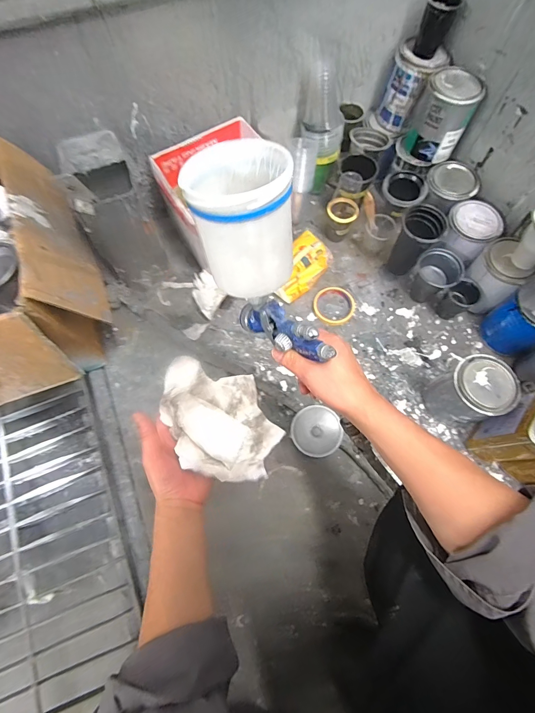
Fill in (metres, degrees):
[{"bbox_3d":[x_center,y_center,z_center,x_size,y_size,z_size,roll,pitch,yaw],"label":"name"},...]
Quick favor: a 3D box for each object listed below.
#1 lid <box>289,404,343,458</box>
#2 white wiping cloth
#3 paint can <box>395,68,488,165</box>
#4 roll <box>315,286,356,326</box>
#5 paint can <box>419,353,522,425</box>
[{"bbox_3d":[0.093,0.144,0.659,0.088,0.026,0.088,0,70,-1],"label":"lid"},{"bbox_3d":[-0.070,0.087,0.443,0.166,0.059,0.137,15,70,5],"label":"white wiping cloth"},{"bbox_3d":[0.360,-0.500,0.718,0.111,0.140,0.115,0,70,-1],"label":"paint can"},{"bbox_3d":[0.154,-0.116,0.770,0.093,0.024,0.086,0,70,-1],"label":"roll"},{"bbox_3d":[0.374,0.070,0.642,0.093,0.136,0.098,0,70,-1],"label":"paint can"}]

